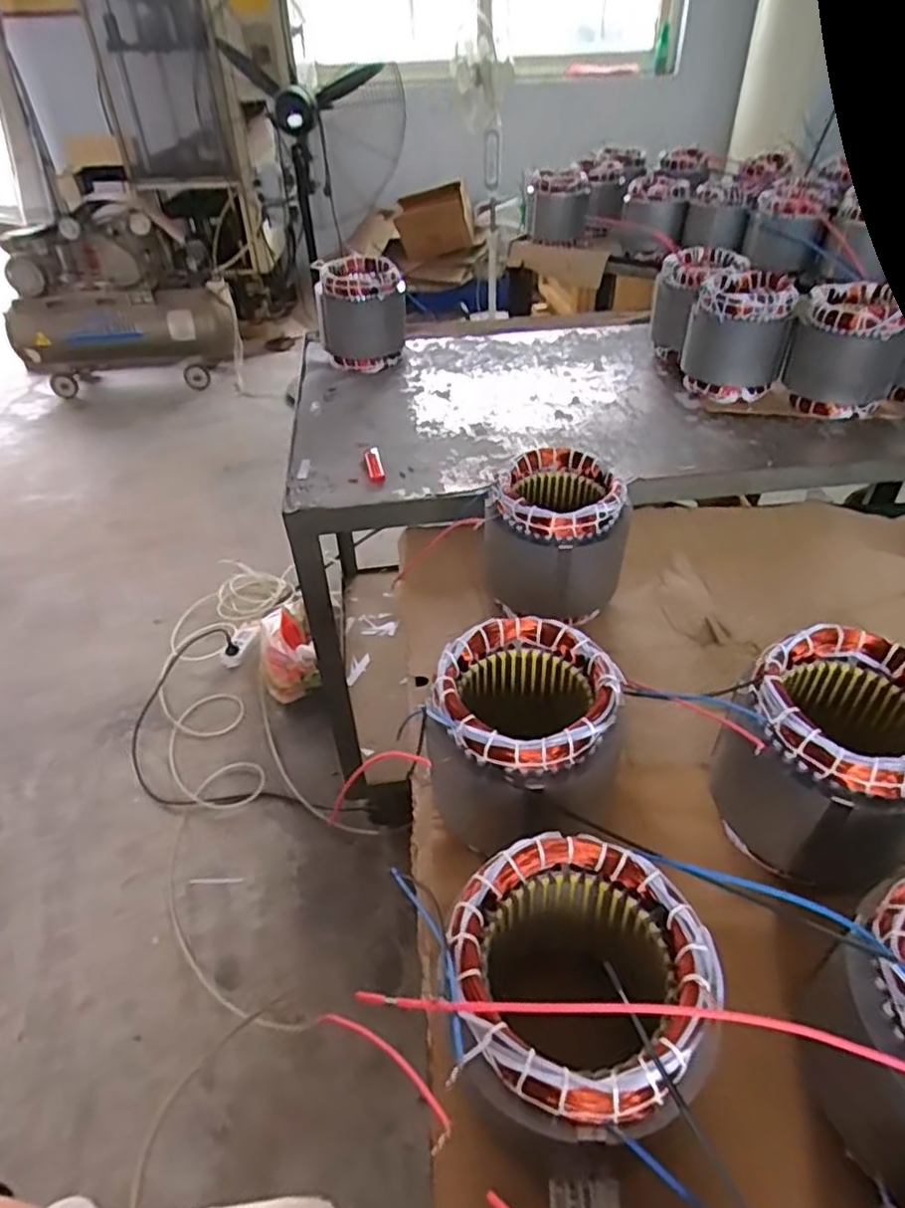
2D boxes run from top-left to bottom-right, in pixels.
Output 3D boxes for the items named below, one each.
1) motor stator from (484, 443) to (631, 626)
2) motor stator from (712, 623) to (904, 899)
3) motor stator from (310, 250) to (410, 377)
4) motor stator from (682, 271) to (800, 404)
[{"bbox_3d":[0.118,-0.077,0.761,0.144,0.138,0.139,11,43,15],"label":"motor stator"},{"bbox_3d":[0.291,0.123,0.532,0.140,0.164,0.130,-1,41,1],"label":"motor stator"},{"bbox_3d":[-0.170,-0.544,1.259,0.149,0.160,0.155,-10,42,-9],"label":"motor stator"},{"bbox_3d":[0.469,-0.445,1.121,0.151,0.157,0.161,11,43,15],"label":"motor stator"}]

